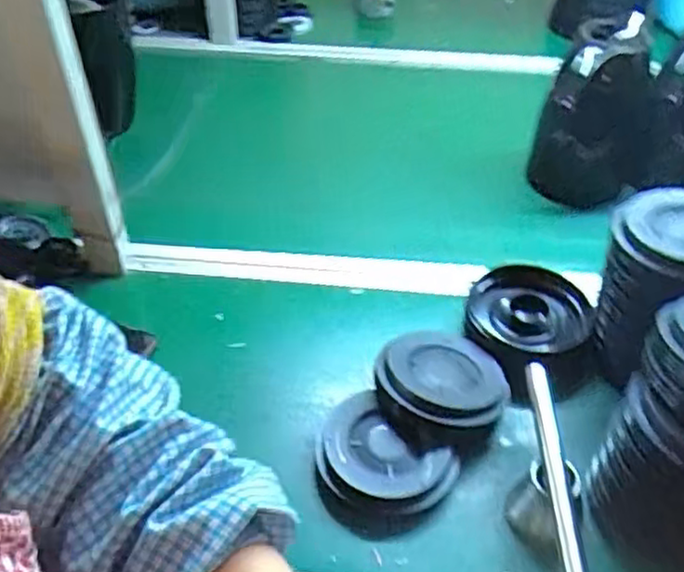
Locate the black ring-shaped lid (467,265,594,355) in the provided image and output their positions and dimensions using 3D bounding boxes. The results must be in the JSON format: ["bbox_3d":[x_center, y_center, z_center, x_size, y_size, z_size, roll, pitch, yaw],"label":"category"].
[{"bbox_3d":[0.188,0.023,0.690,0.117,0.031,0.104,10,44,11],"label":"black ring-shaped lid"}]

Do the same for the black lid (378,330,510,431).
[{"bbox_3d":[0.095,0.087,0.639,0.116,0.039,0.111,0,43,0],"label":"black lid"}]

